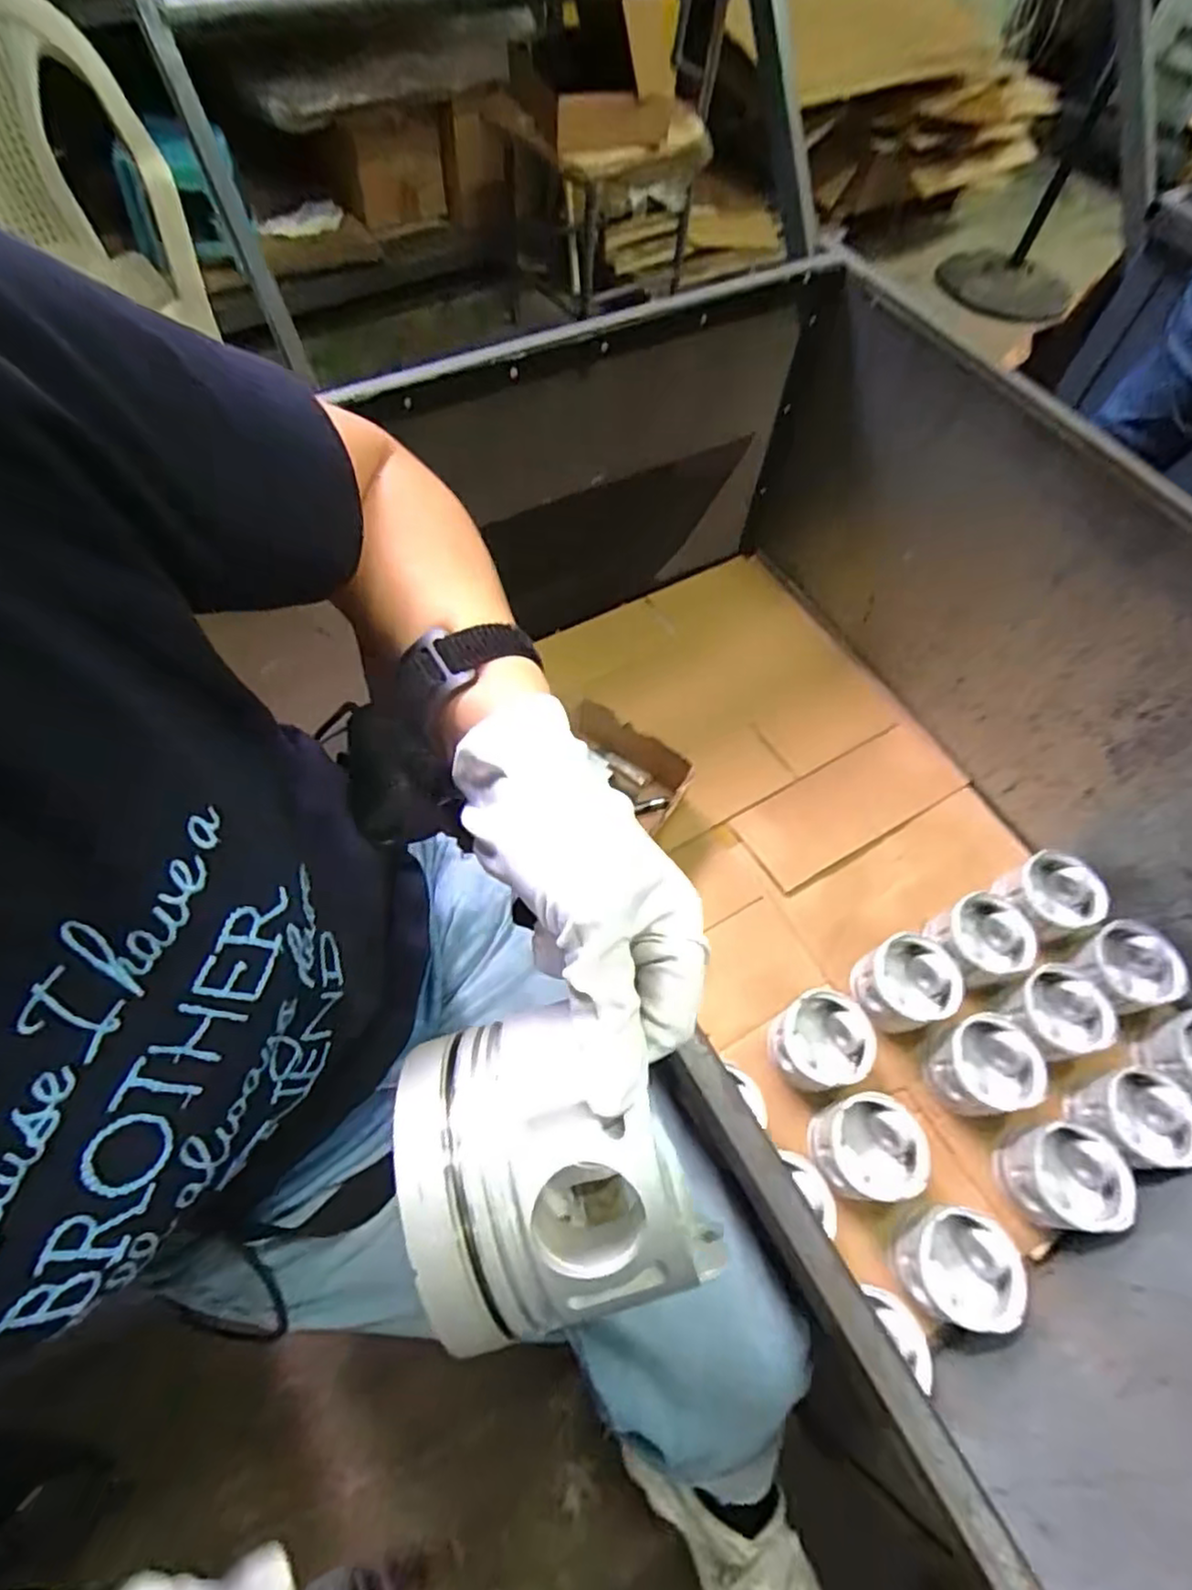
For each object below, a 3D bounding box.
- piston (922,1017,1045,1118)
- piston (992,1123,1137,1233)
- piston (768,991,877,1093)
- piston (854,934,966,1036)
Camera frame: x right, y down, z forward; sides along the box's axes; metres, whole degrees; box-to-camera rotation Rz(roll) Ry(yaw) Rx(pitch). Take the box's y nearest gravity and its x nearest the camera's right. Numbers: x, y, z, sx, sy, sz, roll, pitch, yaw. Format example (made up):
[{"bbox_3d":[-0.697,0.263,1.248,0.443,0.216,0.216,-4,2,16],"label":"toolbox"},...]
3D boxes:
[{"bbox_3d":[0.457,0.320,0.828,0.112,0.080,0.103,-15,64,-12],"label":"piston"},{"bbox_3d":[0.519,0.425,0.776,0.106,0.091,0.100,2,62,-3],"label":"piston"},{"bbox_3d":[0.267,0.293,0.828,0.102,0.071,0.100,2,62,-3],"label":"piston"},{"bbox_3d":[0.386,0.238,0.875,0.117,0.074,0.105,-20,65,-14],"label":"piston"}]

